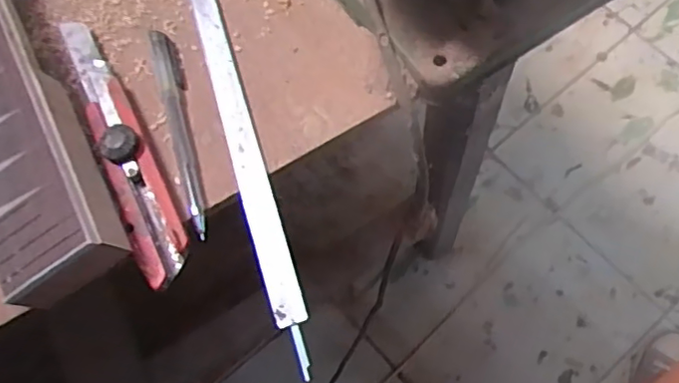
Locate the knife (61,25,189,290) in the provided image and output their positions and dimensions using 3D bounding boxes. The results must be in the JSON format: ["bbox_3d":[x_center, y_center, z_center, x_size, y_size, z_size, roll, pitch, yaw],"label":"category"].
[{"bbox_3d":[-0.130,-0.028,0.357,0.028,0.017,0.179,-26,69,-7],"label":"knife"}]

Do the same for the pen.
[{"bbox_3d":[-0.095,-0.038,0.364,0.016,0.013,0.140,-17,68,-4],"label":"pen"}]

